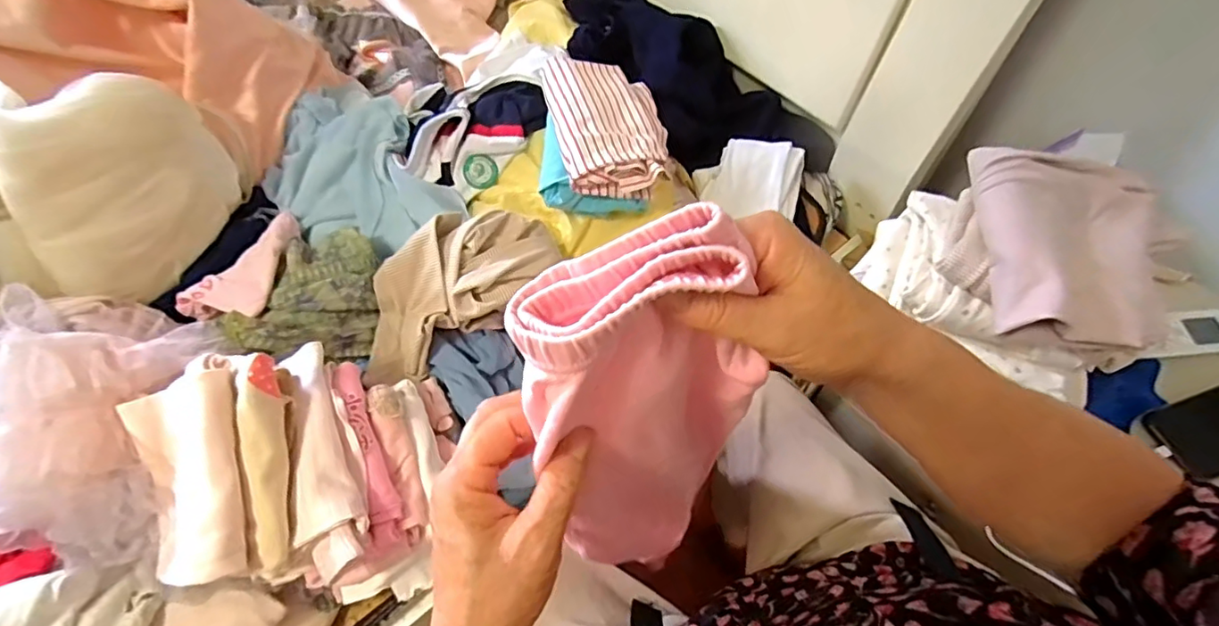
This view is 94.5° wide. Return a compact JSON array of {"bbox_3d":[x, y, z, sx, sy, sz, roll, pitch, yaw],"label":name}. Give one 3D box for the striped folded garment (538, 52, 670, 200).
[{"bbox_3d":[0.000,-0.253,0.742,0.143,0.066,0.196,-13,61,-3],"label":"striped folded garment"}]

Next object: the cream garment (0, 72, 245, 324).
[{"bbox_3d":[-0.573,-0.134,0.623,0.280,0.207,0.130,-42,66,-17],"label":"cream garment"}]

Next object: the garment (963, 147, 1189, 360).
[{"bbox_3d":[0.447,-0.065,0.534,0.177,0.068,0.199,2,61,5],"label":"garment"}]

